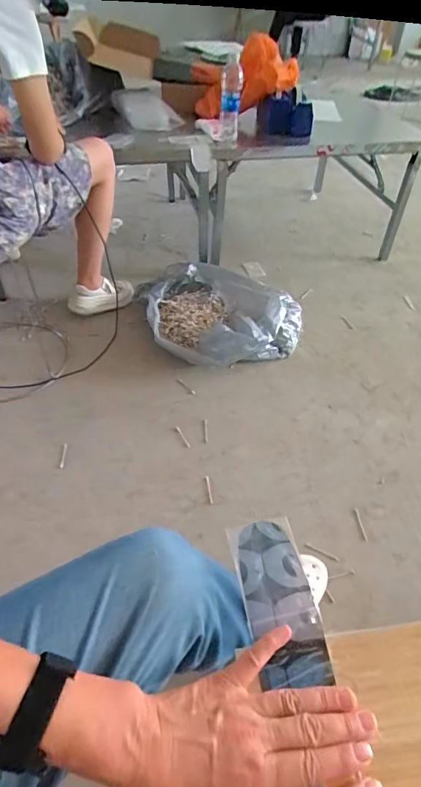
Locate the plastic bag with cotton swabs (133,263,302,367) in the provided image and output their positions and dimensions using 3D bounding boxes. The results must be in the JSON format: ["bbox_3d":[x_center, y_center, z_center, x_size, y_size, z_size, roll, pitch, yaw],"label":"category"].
[{"bbox_3d":[0.025,-0.260,1.449,0.546,0.164,0.389,9,47,6],"label":"plastic bag with cotton swabs"}]

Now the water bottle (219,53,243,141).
[{"bbox_3d":[0.061,-0.902,1.332,0.061,0.256,0.061,0,69,-2],"label":"water bottle"}]

